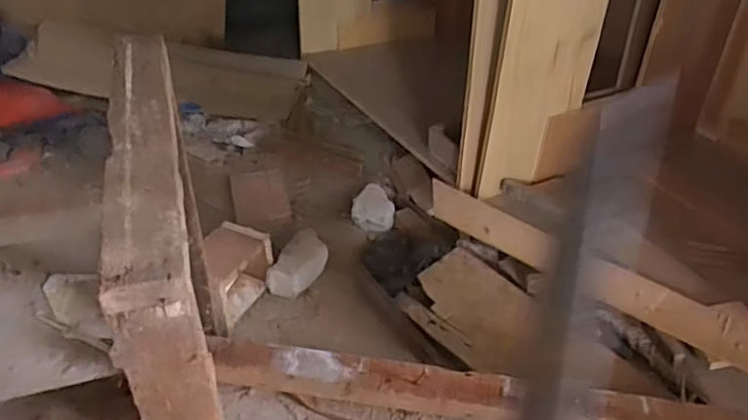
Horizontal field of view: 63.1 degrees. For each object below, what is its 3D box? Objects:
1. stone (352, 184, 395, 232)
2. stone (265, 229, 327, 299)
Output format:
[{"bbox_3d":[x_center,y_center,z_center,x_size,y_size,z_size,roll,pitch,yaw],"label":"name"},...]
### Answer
[{"bbox_3d":[-0.002,-0.003,1.372,0.094,0.064,0.113,-1,37,-2],"label":"stone"},{"bbox_3d":[-0.150,0.108,1.207,0.084,0.073,0.134,19,40,22],"label":"stone"}]

